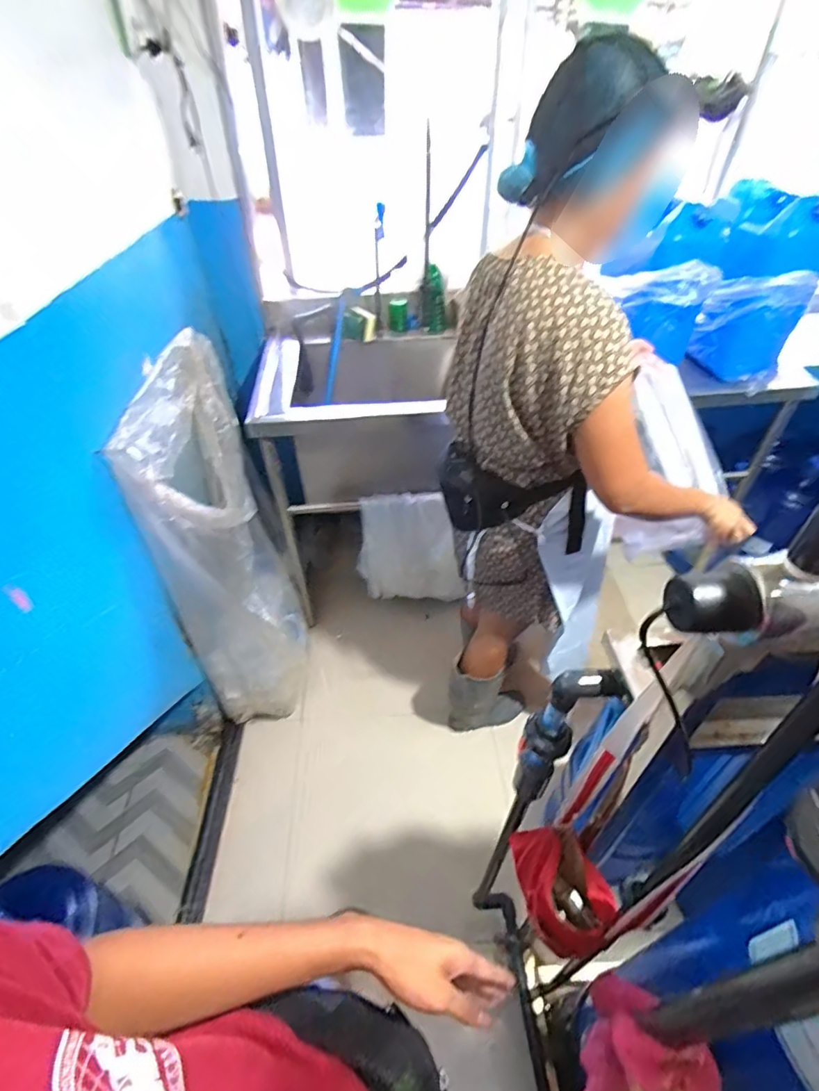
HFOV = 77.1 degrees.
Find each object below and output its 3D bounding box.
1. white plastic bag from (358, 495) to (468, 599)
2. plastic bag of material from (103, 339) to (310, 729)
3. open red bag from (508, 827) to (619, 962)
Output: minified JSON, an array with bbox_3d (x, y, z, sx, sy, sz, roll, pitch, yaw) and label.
[{"bbox_3d":[0.008,0.039,1.629,0.349,0.407,0.105,1,43,0],"label":"white plastic bag"},{"bbox_3d":[-0.478,-0.026,1.457,0.267,0.907,0.598,-5,43,-6],"label":"plastic bag of material"},{"bbox_3d":[0.207,0.491,0.740,0.086,0.167,0.168,-33,52,-31],"label":"open red bag"}]

